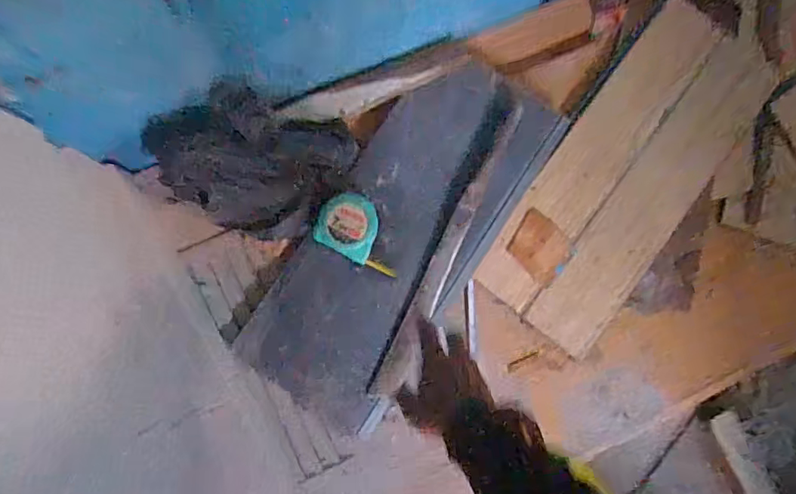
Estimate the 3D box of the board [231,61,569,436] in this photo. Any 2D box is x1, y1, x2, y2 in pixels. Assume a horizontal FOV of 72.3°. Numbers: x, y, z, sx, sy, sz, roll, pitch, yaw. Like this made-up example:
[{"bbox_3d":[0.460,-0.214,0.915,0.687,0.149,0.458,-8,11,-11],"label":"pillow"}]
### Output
[{"bbox_3d":[0.006,-0.012,0.719,0.200,0.019,0.493,33,89,1],"label":"board"}]

